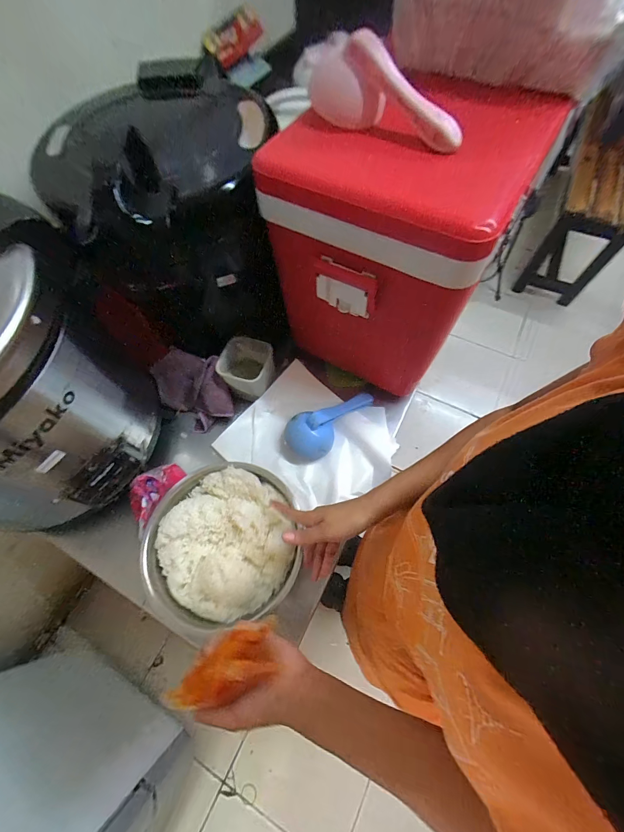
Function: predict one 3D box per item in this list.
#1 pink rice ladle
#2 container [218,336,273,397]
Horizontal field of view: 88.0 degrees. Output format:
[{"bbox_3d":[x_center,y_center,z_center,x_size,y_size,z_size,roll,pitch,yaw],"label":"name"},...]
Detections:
[{"bbox_3d":[0.071,-0.383,0.381,0.209,0.087,0.070,29,70,14],"label":"pink rice ladle"},{"bbox_3d":[-0.127,-0.097,0.646,0.100,0.083,0.097,4,66,4],"label":"container"}]

